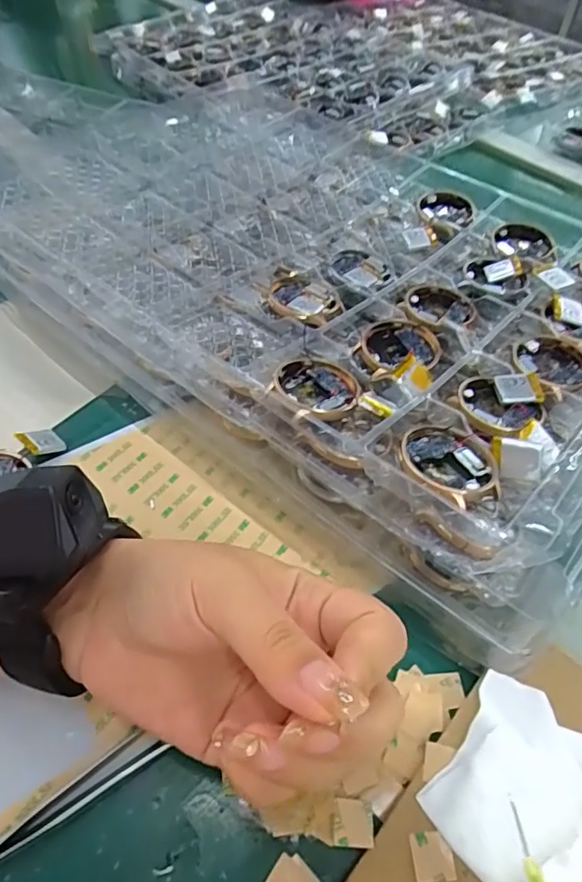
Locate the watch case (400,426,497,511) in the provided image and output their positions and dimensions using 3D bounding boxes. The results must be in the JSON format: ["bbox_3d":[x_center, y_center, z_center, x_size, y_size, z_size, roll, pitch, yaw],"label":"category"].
[{"bbox_3d":[0.073,0.008,0.247,0.039,0.012,0.043,-30,59,-24],"label":"watch case"}]

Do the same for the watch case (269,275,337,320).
[{"bbox_3d":[0.007,-0.089,0.332,0.039,0.011,0.045,-2,52,-4],"label":"watch case"}]

